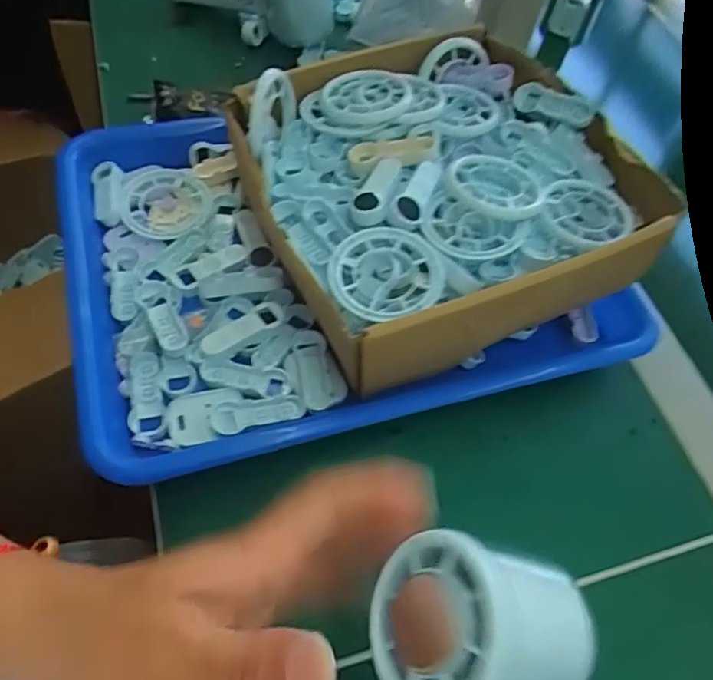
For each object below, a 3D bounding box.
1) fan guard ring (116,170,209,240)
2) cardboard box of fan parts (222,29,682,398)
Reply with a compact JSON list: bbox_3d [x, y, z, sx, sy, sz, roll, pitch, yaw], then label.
[{"bbox_3d":[-0.127,-0.092,0.391,0.056,0.008,0.054,4,57,-6],"label":"fan guard ring"},{"bbox_3d":[0.051,-0.083,0.358,0.212,0.079,0.208,-15,61,-17],"label":"cardboard box of fan parts"}]

